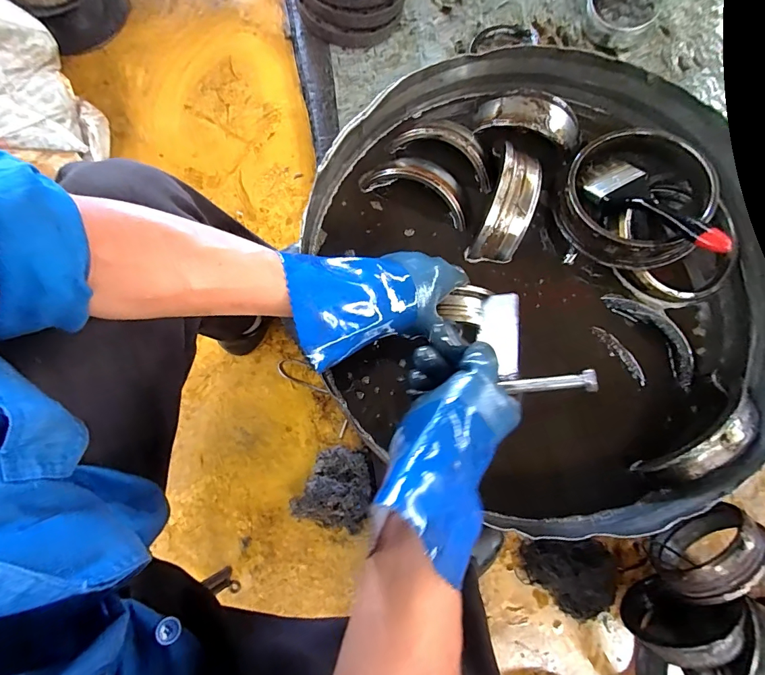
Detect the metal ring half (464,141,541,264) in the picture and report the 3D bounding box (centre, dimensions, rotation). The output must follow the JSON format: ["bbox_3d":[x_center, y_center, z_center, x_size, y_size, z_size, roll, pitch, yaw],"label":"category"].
[{"bbox_3d":[0.157,-0.160,0.502,0.060,0.048,0.144,21,103,5],"label":"metal ring half"}]

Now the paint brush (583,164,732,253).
[{"bbox_3d":[0.317,-0.151,0.469,0.067,0.031,0.178,-31,52,-4],"label":"paint brush"}]

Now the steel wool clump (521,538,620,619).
[{"bbox_3d":[0.364,0.461,0.761,0.160,0.066,0.140,-9,80,0],"label":"steel wool clump"}]

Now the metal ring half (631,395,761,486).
[{"bbox_3d":[0.351,0.121,0.438,0.141,0.045,0.049,-38,81,14],"label":"metal ring half"}]

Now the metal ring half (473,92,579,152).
[{"bbox_3d":[0.197,-0.290,0.529,0.142,0.041,0.060,16,79,2],"label":"metal ring half"}]

